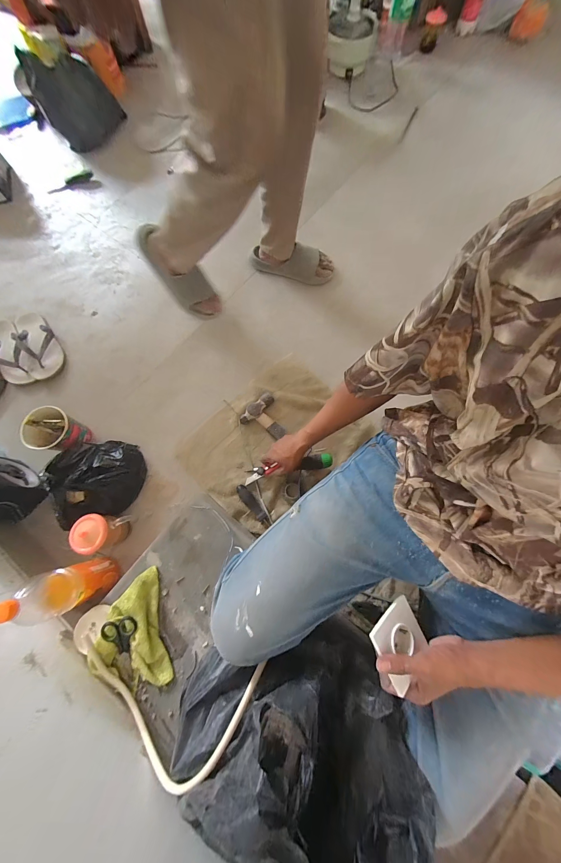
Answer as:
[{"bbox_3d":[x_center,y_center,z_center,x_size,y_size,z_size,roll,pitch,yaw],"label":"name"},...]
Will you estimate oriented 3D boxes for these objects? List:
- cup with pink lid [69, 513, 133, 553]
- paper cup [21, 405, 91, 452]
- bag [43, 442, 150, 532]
[{"bbox_3d":[-0.394,0.227,0.628,0.082,0.111,0.078,0,75,0],"label":"cup with pink lid"},{"bbox_3d":[-0.557,0.003,0.705,0.099,0.106,0.100,0,75,0],"label":"paper cup"},{"bbox_3d":[-0.437,0.121,0.662,0.156,0.128,0.216,11,75,3],"label":"bag"}]

